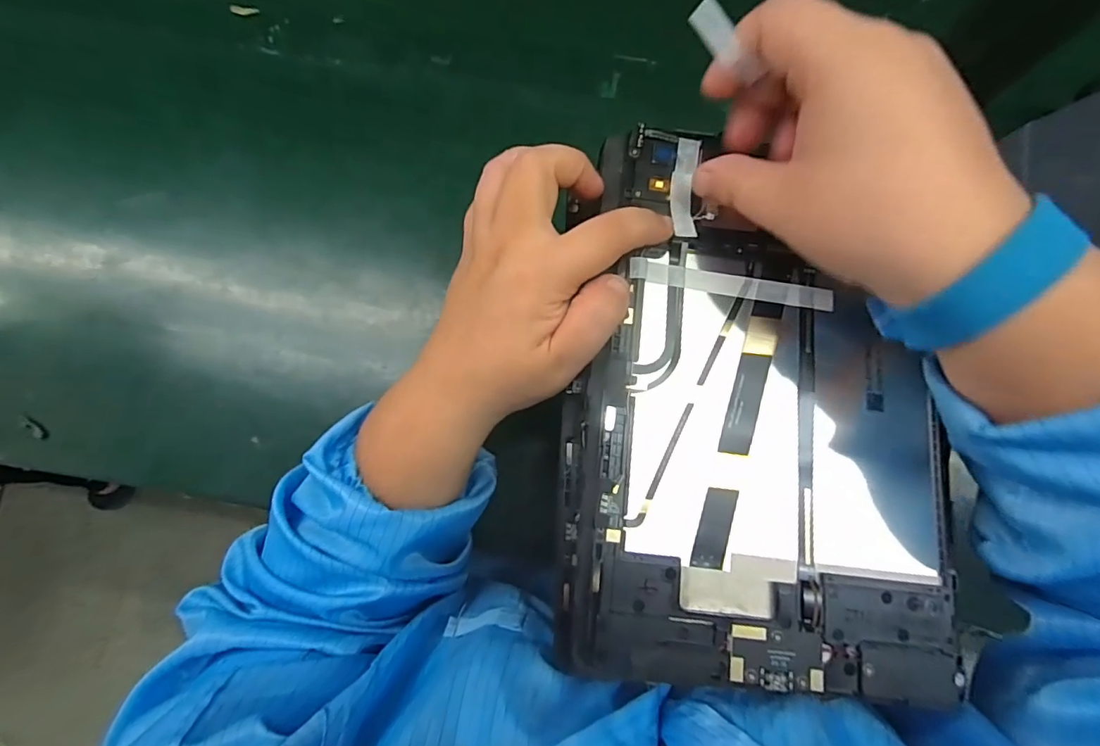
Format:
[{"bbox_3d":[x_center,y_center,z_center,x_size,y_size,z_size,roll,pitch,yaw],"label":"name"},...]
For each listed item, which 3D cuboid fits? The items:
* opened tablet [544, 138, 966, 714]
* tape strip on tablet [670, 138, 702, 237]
[{"bbox_3d":[0.092,0.011,0.217,0.160,0.011,0.230,9,78,1],"label":"opened tablet"},{"bbox_3d":[0.063,-0.086,0.233,0.012,0.005,0.053,6,74,5],"label":"tape strip on tablet"}]

